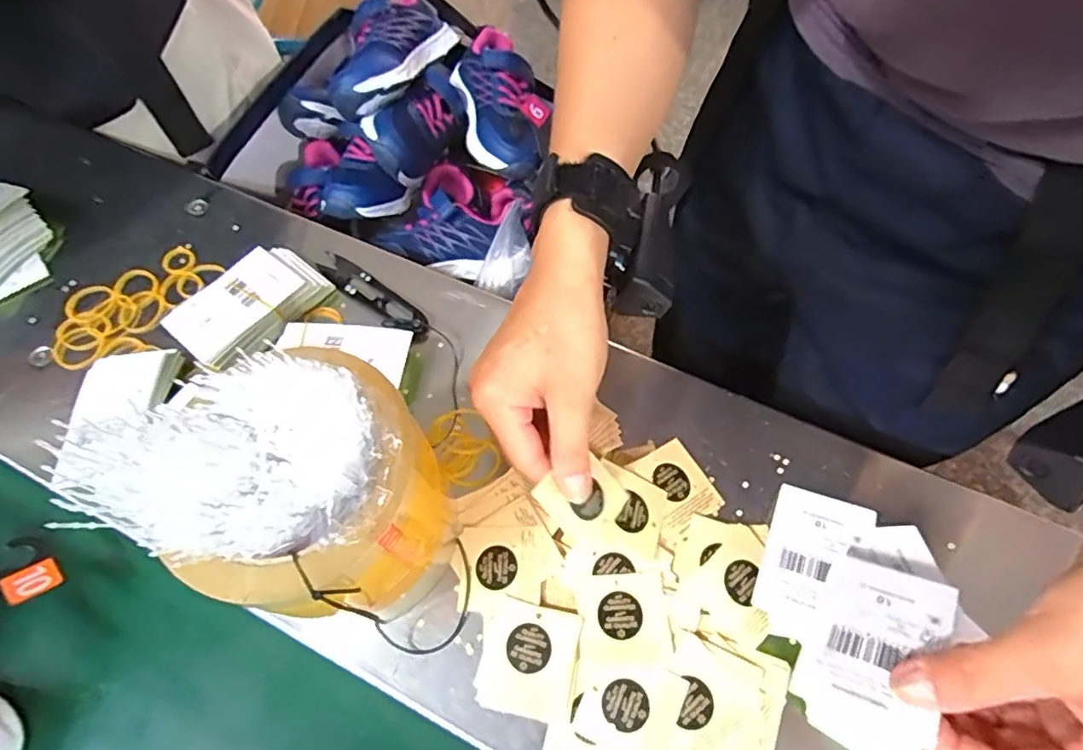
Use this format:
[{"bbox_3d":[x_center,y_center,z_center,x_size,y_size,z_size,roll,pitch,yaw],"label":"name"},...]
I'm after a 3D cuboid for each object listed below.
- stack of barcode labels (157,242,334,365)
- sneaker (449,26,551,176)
[{"bbox_3d":[-0.193,-0.044,0.394,0.054,0.031,0.090,28,59,21],"label":"stack of barcode labels"},{"bbox_3d":[-0.038,-0.243,0.525,0.070,0.058,0.142,-15,73,-9],"label":"sneaker"}]

